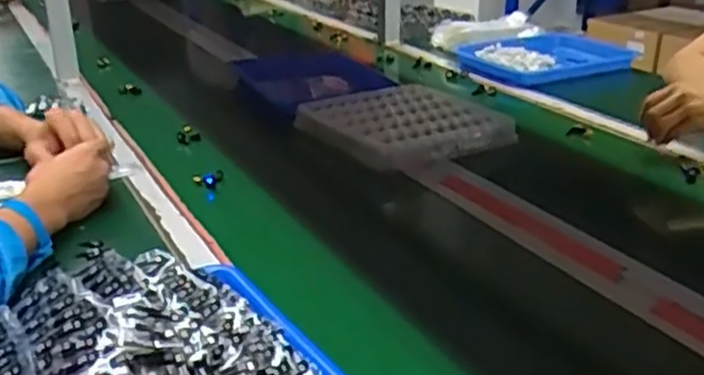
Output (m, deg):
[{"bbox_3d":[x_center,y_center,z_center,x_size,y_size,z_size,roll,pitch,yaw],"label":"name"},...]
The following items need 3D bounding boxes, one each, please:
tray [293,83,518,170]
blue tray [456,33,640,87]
[{"bbox_3d":[0.085,-0.109,1.173,0.251,0.034,0.286,-15,28,-29],"label":"tray"},{"bbox_3d":[0.400,-0.277,1.574,0.310,0.038,0.256,-10,25,-19],"label":"blue tray"}]

